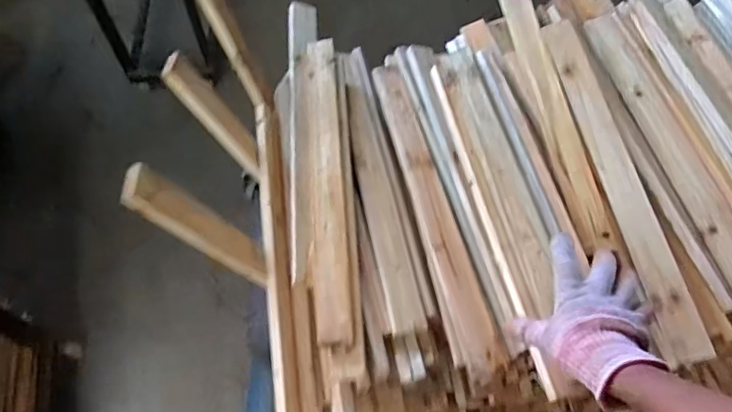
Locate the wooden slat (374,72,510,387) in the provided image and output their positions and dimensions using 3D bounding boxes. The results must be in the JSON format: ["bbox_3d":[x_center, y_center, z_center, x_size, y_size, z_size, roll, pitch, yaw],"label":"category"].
[{"bbox_3d":[0.088,-0.011,0.747,0.051,0.021,0.486,-11,59,-10],"label":"wooden slat"}]

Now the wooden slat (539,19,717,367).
[{"bbox_3d":[0.329,-0.044,0.705,0.046,0.014,0.482,-19,67,18],"label":"wooden slat"}]

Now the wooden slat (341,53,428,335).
[{"bbox_3d":[0.009,-0.047,0.785,0.047,0.018,0.476,-8,58,-9],"label":"wooden slat"}]

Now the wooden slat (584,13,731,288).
[{"bbox_3d":[0.413,-0.077,0.722,0.050,0.013,0.486,-19,63,10],"label":"wooden slat"}]

